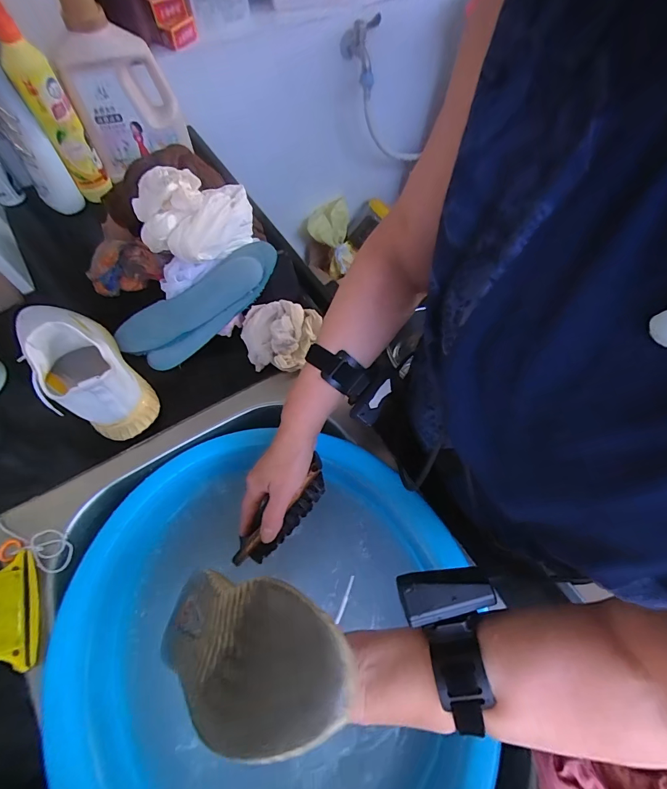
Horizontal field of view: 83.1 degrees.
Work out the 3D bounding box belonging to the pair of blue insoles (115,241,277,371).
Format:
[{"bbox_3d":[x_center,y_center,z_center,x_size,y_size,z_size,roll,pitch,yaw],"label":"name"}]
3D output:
[{"bbox_3d":[-0.191,-0.128,0.544,0.253,0.024,0.099,-34,66,2],"label":"pair of blue insoles"}]

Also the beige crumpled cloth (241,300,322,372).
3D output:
[{"bbox_3d":[-0.069,-0.084,0.530,0.109,0.058,0.084,-14,63,-8],"label":"beige crumpled cloth"}]

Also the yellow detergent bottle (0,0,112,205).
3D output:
[{"bbox_3d":[-0.431,-0.440,0.570,0.056,0.268,0.064,-34,68,-17],"label":"yellow detergent bottle"}]

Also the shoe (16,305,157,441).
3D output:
[{"bbox_3d":[-0.330,-0.046,0.476,0.099,0.093,0.230,-38,69,-19],"label":"shoe"}]

